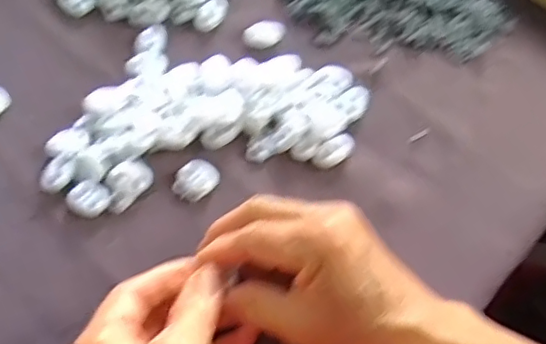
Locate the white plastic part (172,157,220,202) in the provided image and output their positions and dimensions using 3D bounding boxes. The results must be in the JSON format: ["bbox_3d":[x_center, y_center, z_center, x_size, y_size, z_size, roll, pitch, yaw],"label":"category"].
[{"bbox_3d":[-0.046,0.005,0.348,0.024,0.006,0.026,38,71,15],"label":"white plastic part"}]

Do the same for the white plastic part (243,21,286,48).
[{"bbox_3d":[-0.005,-0.092,0.389,0.027,0.004,0.019,-12,66,-6],"label":"white plastic part"}]

